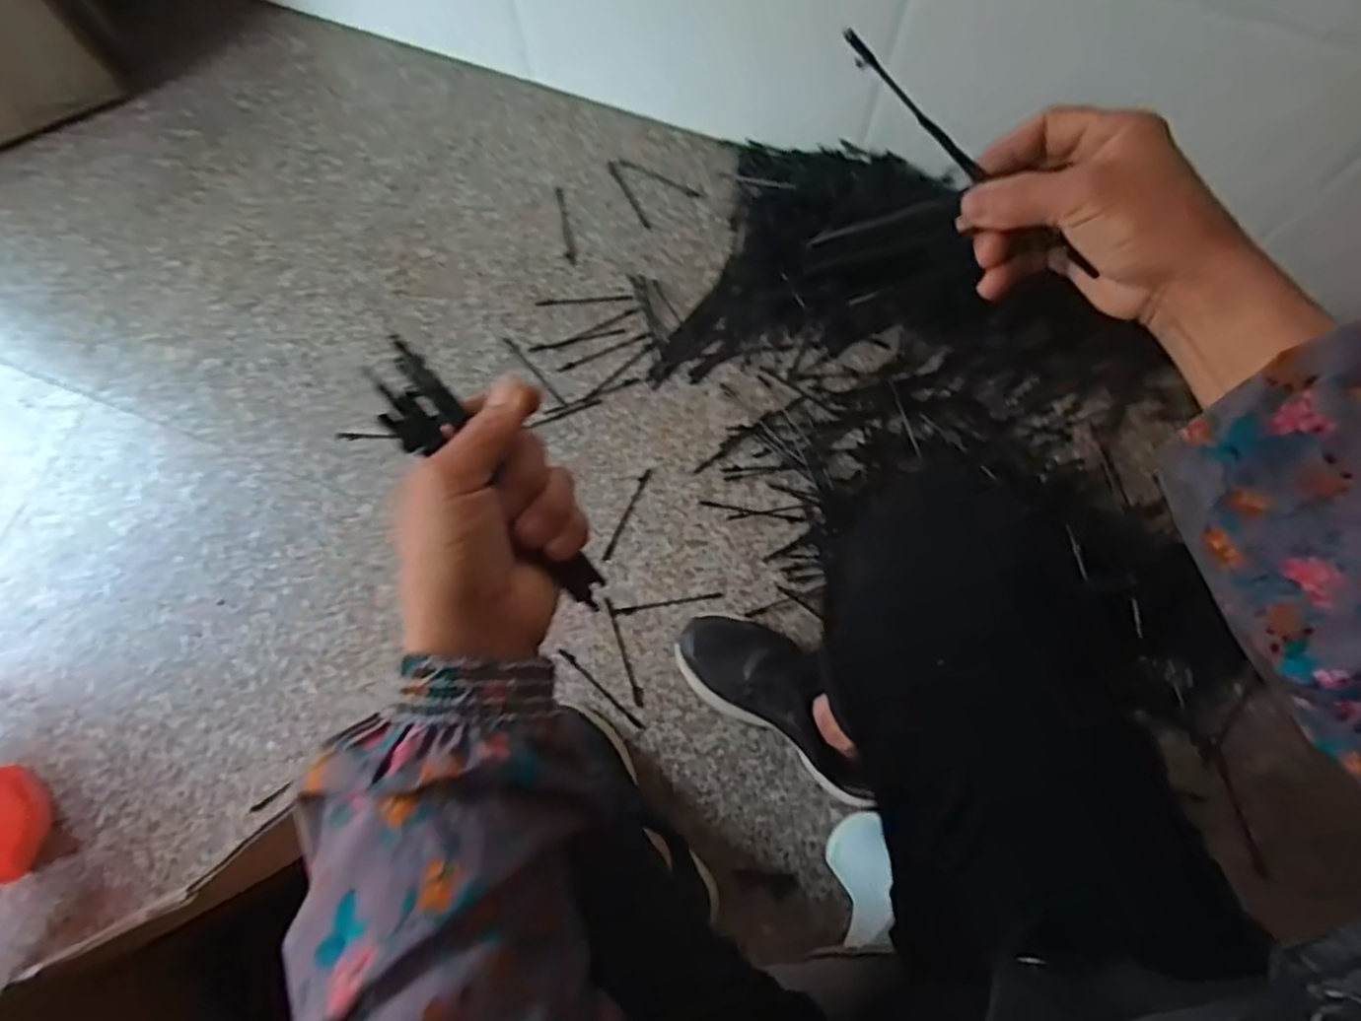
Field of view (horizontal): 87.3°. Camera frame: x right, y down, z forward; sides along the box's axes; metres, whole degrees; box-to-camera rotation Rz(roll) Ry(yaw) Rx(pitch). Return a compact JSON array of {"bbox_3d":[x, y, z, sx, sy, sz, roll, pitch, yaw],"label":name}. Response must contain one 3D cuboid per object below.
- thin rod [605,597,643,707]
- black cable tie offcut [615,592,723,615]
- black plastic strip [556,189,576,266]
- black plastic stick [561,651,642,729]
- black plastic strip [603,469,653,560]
[{"bbox_3d":[-0.059,0.149,0.755,0.010,0.004,0.117,-17,75,-4],"label":"thin rod"},{"bbox_3d":[-0.012,0.100,0.768,0.115,0.004,0.008,-10,75,-2],"label":"black cable tie offcut"},{"bbox_3d":[-0.146,-0.363,0.909,0.013,0.004,0.116,-9,75,-2],"label":"black plastic strip"},{"bbox_3d":[-0.083,0.185,0.744,0.116,0.004,0.008,41,79,11],"label":"black plastic stick"},{"bbox_3d":[-0.060,0.004,0.801,0.011,0.004,0.113,23,76,7],"label":"black plastic strip"}]

